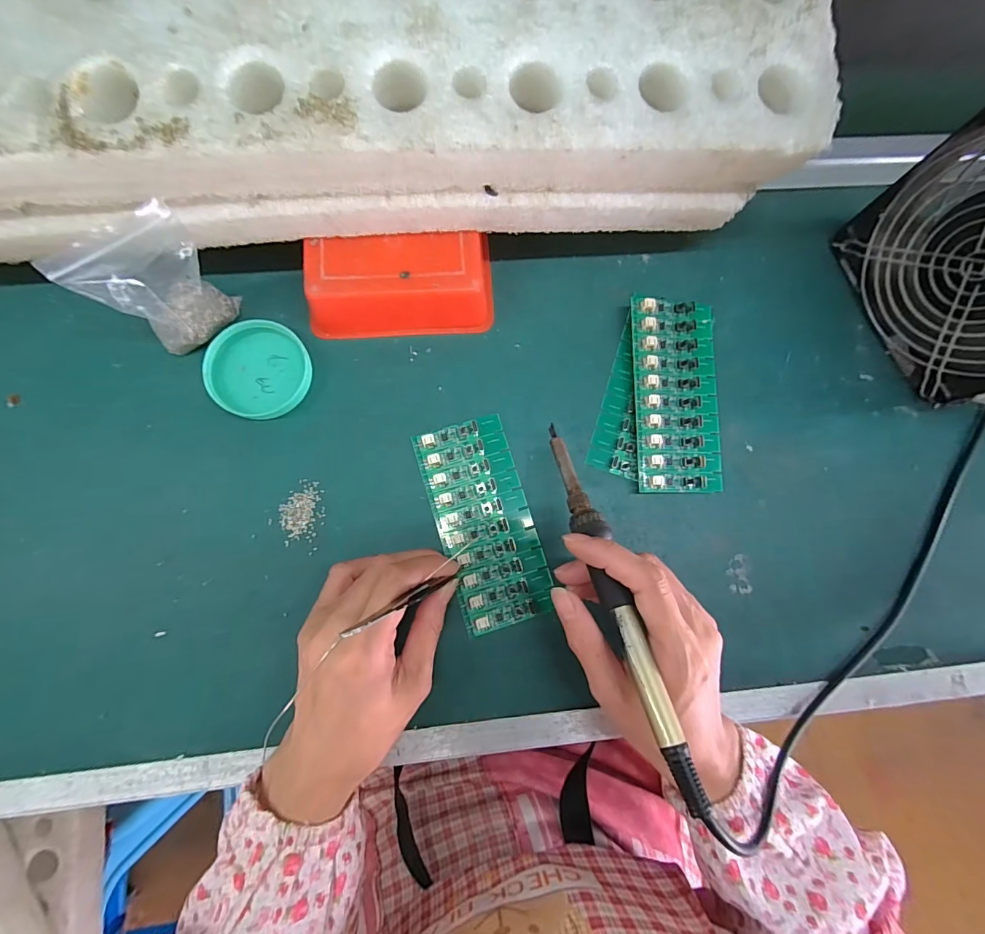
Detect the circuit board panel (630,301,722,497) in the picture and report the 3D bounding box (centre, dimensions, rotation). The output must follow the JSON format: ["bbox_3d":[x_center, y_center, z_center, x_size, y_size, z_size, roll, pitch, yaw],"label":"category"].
[{"bbox_3d":[0.132,-0.052,0.308,0.063,0.008,0.138,1,83,-9],"label":"circuit board panel"}]

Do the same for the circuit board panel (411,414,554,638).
[{"bbox_3d":[-0.005,0.036,0.295,0.062,0.006,0.137,-17,82,-6],"label":"circuit board panel"}]

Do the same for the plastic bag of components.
[{"bbox_3d":[-0.201,-0.112,0.265,0.036,0.083,0.064,36,82,2],"label":"plastic bag of components"}]

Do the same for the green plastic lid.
[{"bbox_3d":[-0.161,-0.068,0.300,0.064,0.011,0.068,0,82,-3],"label":"green plastic lid"}]

